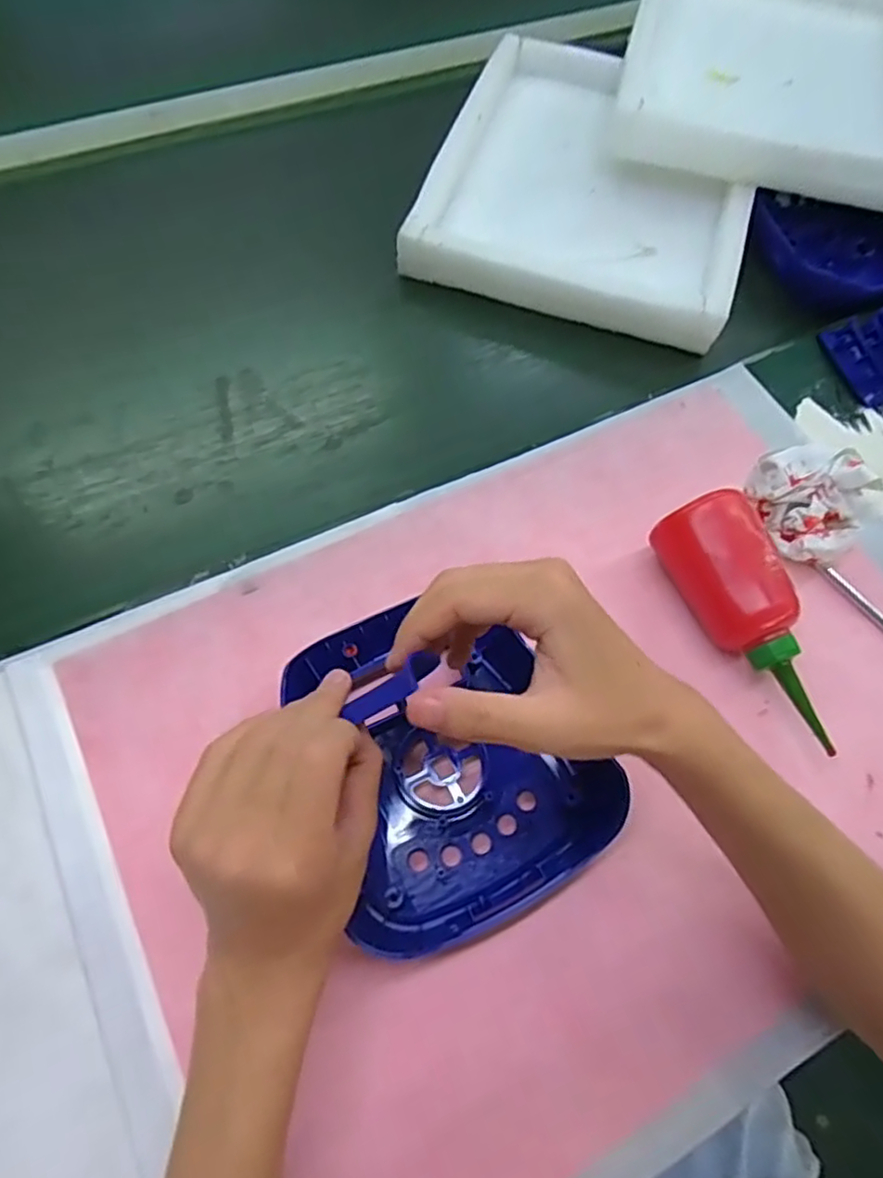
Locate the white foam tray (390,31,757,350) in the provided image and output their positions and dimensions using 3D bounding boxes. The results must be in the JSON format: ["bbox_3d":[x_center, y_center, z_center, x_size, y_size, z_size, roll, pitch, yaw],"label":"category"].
[{"bbox_3d":[0.149,-0.391,0.637,0.285,0.052,0.325,18,63,7],"label":"white foam tray"}]

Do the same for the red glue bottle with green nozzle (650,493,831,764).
[{"bbox_3d":[0.199,0.018,0.424,0.051,0.061,0.162,-20,65,-12],"label":"red glue bottle with green nozzle"}]

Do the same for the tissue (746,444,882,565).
[{"bbox_3d":[0.256,-0.062,0.463,0.079,0.067,0.058,40,68,17],"label":"tissue"}]

